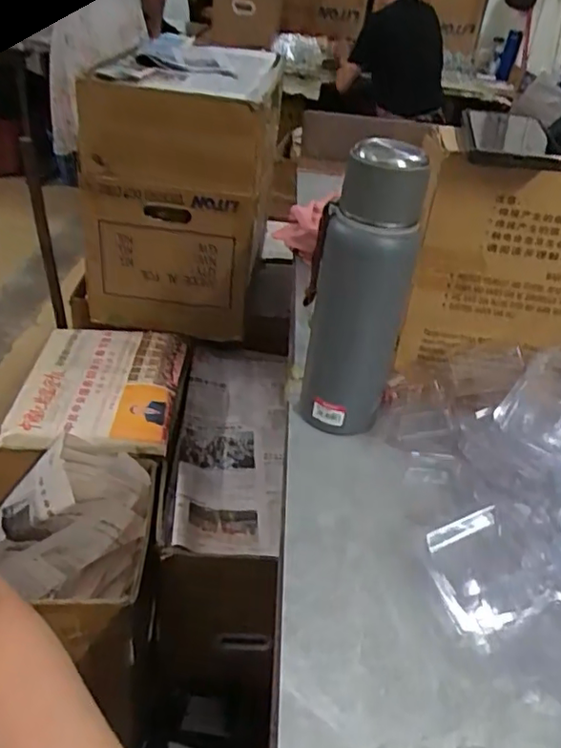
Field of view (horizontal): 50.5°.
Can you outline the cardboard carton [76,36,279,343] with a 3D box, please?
[{"bbox_3d":[-0.197,-0.380,1.238,0.333,0.491,0.338,6,35,-1],"label":"cardboard carton"}]

